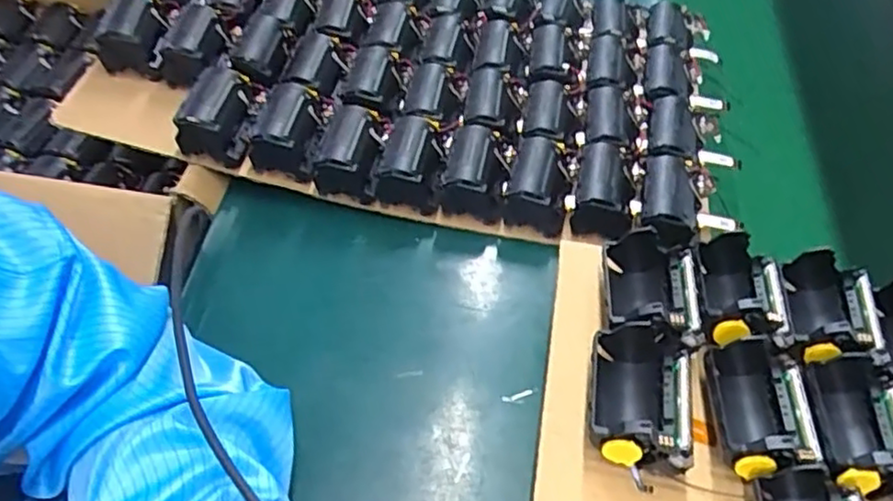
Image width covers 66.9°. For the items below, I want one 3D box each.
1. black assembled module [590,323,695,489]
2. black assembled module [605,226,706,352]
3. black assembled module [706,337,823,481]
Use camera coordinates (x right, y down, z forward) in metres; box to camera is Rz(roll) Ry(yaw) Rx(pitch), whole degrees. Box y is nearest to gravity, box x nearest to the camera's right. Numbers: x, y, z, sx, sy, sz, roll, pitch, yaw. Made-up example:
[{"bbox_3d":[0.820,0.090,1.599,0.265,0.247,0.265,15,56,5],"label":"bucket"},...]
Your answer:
[{"bbox_3d":[0.106,0.076,0.365,0.053,0.046,0.077,11,53,3],"label":"black assembled module"},{"bbox_3d":[0.124,0.023,0.410,0.056,0.043,0.076,9,53,2],"label":"black assembled module"},{"bbox_3d":[0.172,0.084,0.368,0.056,0.038,0.076,6,53,-1],"label":"black assembled module"}]

